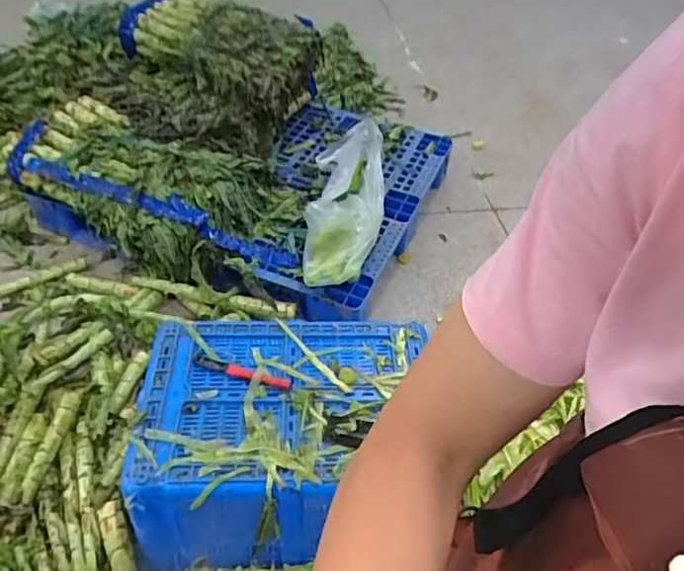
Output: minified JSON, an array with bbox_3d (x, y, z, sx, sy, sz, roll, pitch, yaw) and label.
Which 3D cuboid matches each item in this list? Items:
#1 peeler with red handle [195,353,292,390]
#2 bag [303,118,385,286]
[{"bbox_3d":[-0.202,0.174,1.148,0.208,0.012,0.027,16,47,11],"label":"peeler with red handle"},{"bbox_3d":[0.016,-0.245,1.639,0.195,0.124,0.521,10,64,7],"label":"bag"}]

